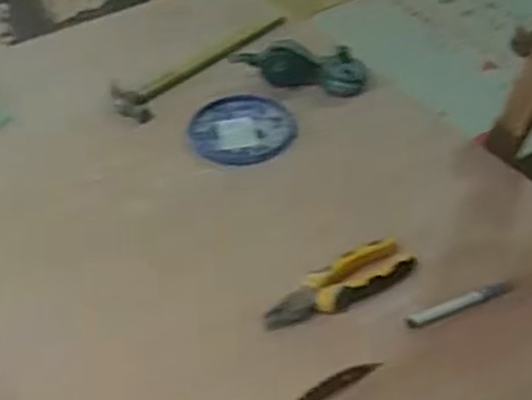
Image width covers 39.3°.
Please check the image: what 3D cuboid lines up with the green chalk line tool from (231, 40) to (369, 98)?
[{"bbox_3d":[0.048,-0.220,1.169,0.224,0.061,0.074,9,44,16],"label":"green chalk line tool"}]

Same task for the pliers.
[{"bbox_3d":[0.086,0.097,0.853,0.190,0.018,0.063,-26,46,-21],"label":"pliers"}]

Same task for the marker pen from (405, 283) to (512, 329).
[{"bbox_3d":[0.214,0.118,0.825,0.125,0.020,0.018,-17,44,-13],"label":"marker pen"}]

